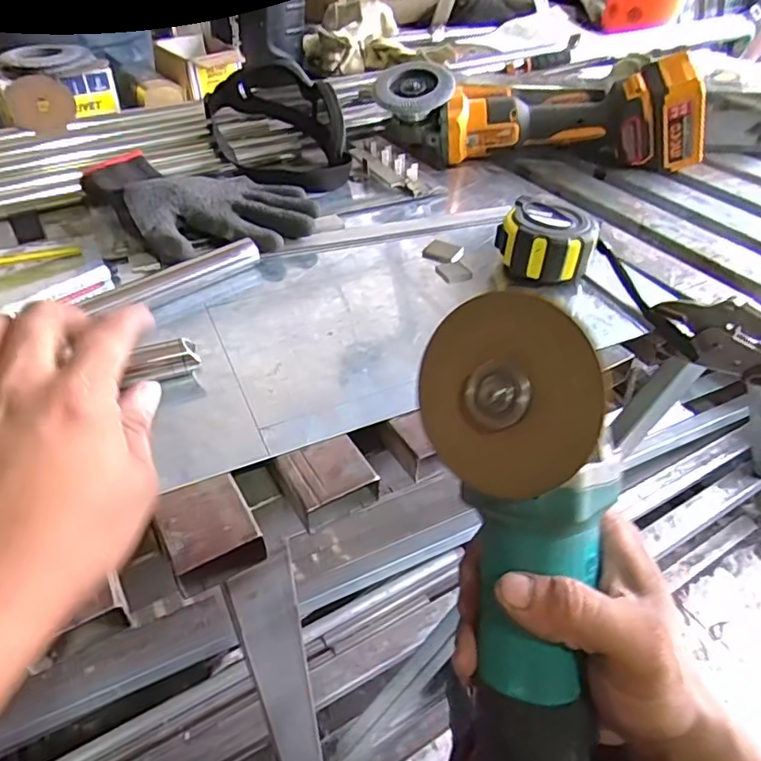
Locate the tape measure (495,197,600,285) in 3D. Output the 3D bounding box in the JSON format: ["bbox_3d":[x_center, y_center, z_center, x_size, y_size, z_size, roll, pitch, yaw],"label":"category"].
[{"bbox_3d":[0.144,-0.120,0.515,0.084,0.054,0.070,25,47,24],"label":"tape measure"}]

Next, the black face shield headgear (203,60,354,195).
[{"bbox_3d":[-0.113,-0.289,0.648,0.139,0.078,0.191,-14,45,-17],"label":"black face shield headgear"}]

